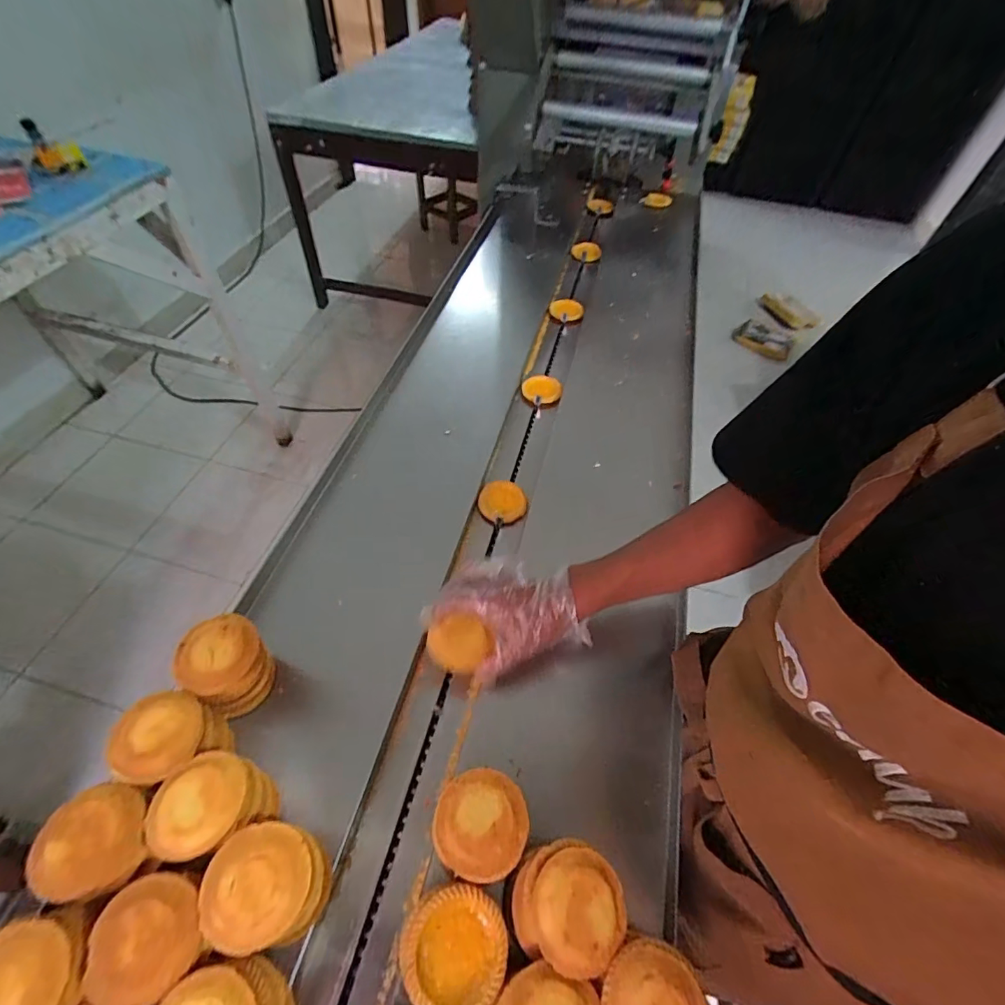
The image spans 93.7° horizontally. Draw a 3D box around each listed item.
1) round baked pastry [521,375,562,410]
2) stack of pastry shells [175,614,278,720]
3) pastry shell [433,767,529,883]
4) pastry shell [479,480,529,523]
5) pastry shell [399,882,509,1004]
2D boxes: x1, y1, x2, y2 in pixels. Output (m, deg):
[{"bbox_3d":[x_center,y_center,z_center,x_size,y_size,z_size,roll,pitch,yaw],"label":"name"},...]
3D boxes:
[{"bbox_3d":[0.068,-0.198,0.831,0.070,0.016,0.076,2,55,-3],"label":"round baked pastry"},{"bbox_3d":[-0.267,0.159,0.464,0.076,0.075,0.072,36,60,20],"label":"stack of pastry shells"},{"bbox_3d":[-0.017,0.255,0.376,0.073,0.016,0.072,-2,55,-6],"label":"pastry shell"},{"bbox_3d":[-0.001,-0.001,0.679,0.066,0.016,0.067,2,55,-3],"label":"pastry shell"},{"bbox_3d":[-0.035,0.319,0.336,0.074,0.014,0.070,2,55,-3],"label":"pastry shell"}]

